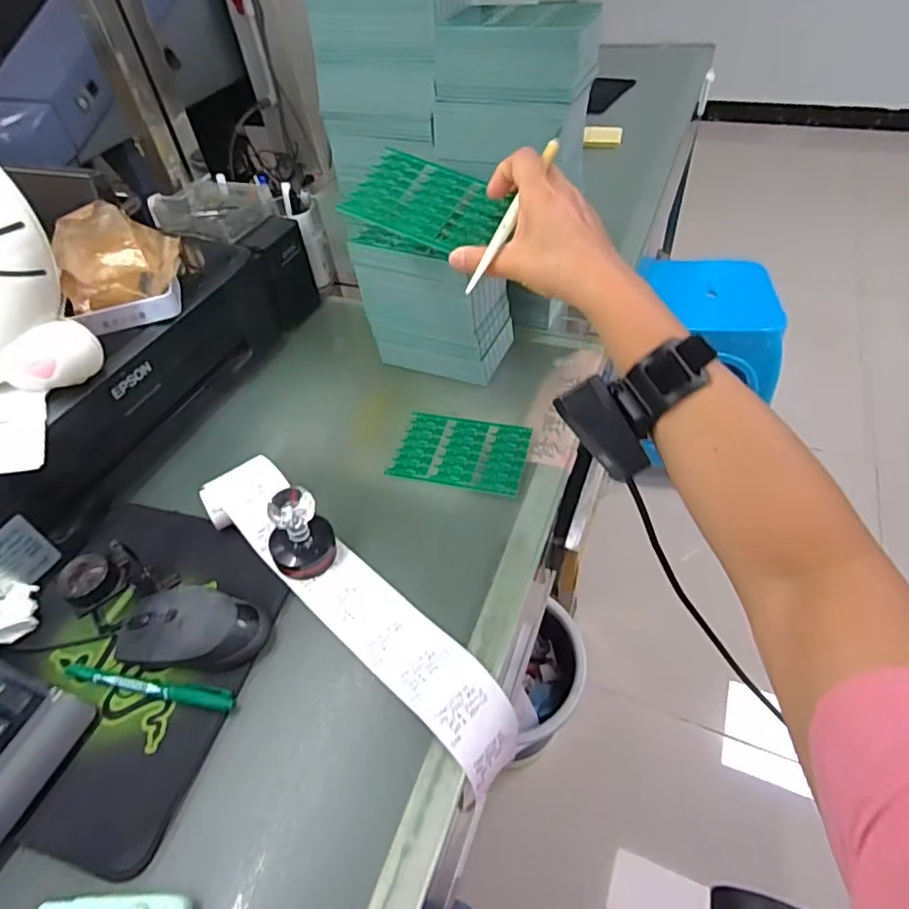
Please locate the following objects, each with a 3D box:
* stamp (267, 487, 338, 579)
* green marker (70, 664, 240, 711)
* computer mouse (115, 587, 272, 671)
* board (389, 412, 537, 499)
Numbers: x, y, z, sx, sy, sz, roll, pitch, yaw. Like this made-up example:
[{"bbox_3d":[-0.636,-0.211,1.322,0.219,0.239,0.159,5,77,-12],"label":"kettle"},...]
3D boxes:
[{"bbox_3d":[-0.128,0.062,0.459,0.050,0.077,0.045,-28,51,-18],"label":"stamp"},{"bbox_3d":[-0.227,0.171,0.419,0.142,0.010,0.014,6,49,12],"label":"green marker"},{"bbox_3d":[-0.201,0.133,0.430,0.109,0.038,0.055,5,49,10],"label":"computer mouse"},{"bbox_3d":[0.007,-0.003,0.557,0.126,0.004,0.089,8,49,13],"label":"board"}]

